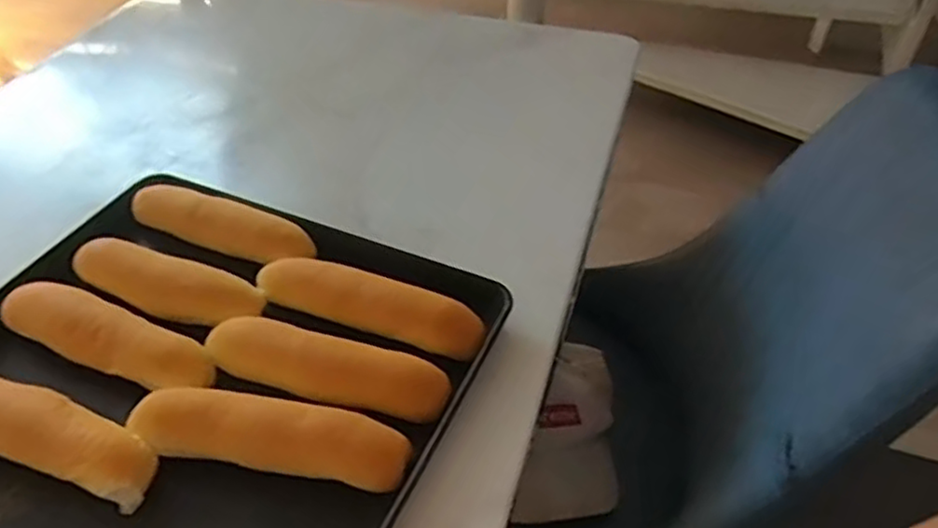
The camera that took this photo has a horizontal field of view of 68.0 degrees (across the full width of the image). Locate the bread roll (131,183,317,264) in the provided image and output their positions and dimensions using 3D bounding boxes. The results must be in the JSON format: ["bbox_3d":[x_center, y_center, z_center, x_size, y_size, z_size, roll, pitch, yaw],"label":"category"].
[{"bbox_3d":[-0.220,-0.038,0.617,0.178,0.033,0.041,18,48,17],"label":"bread roll"}]

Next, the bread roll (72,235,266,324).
[{"bbox_3d":[-0.249,0.015,0.566,0.157,0.034,0.041,11,46,11],"label":"bread roll"}]

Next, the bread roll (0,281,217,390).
[{"bbox_3d":[-0.278,0.054,0.528,0.178,0.030,0.045,17,48,16],"label":"bread roll"}]

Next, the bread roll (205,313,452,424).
[{"bbox_3d":[-0.105,0.077,0.510,0.176,0.033,0.043,12,47,11],"label":"bread roll"}]

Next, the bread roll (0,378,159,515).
[{"bbox_3d":[-0.300,0.110,0.474,0.187,0.030,0.047,13,47,13],"label":"bread roll"}]

